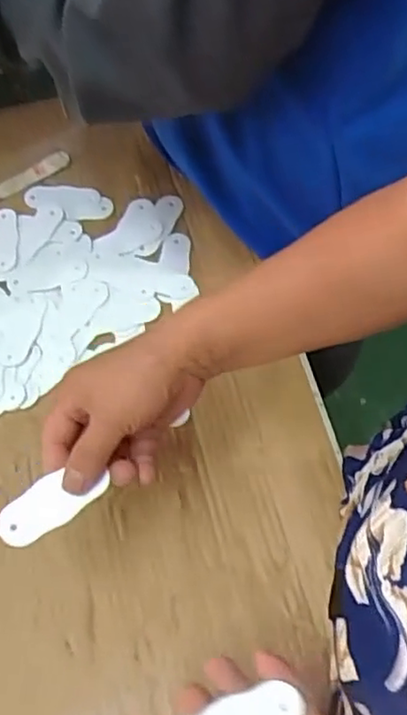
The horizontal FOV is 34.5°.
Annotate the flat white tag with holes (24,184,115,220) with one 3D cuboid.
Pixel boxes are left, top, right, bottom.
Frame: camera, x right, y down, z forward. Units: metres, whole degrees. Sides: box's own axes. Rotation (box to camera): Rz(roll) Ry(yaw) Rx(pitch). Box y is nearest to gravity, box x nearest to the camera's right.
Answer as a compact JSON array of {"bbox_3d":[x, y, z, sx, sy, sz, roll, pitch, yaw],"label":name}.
[{"bbox_3d":[-0.135,-0.156,0.657,0.090,0.004,0.039,12,67,10],"label":"flat white tag with holes"}]

